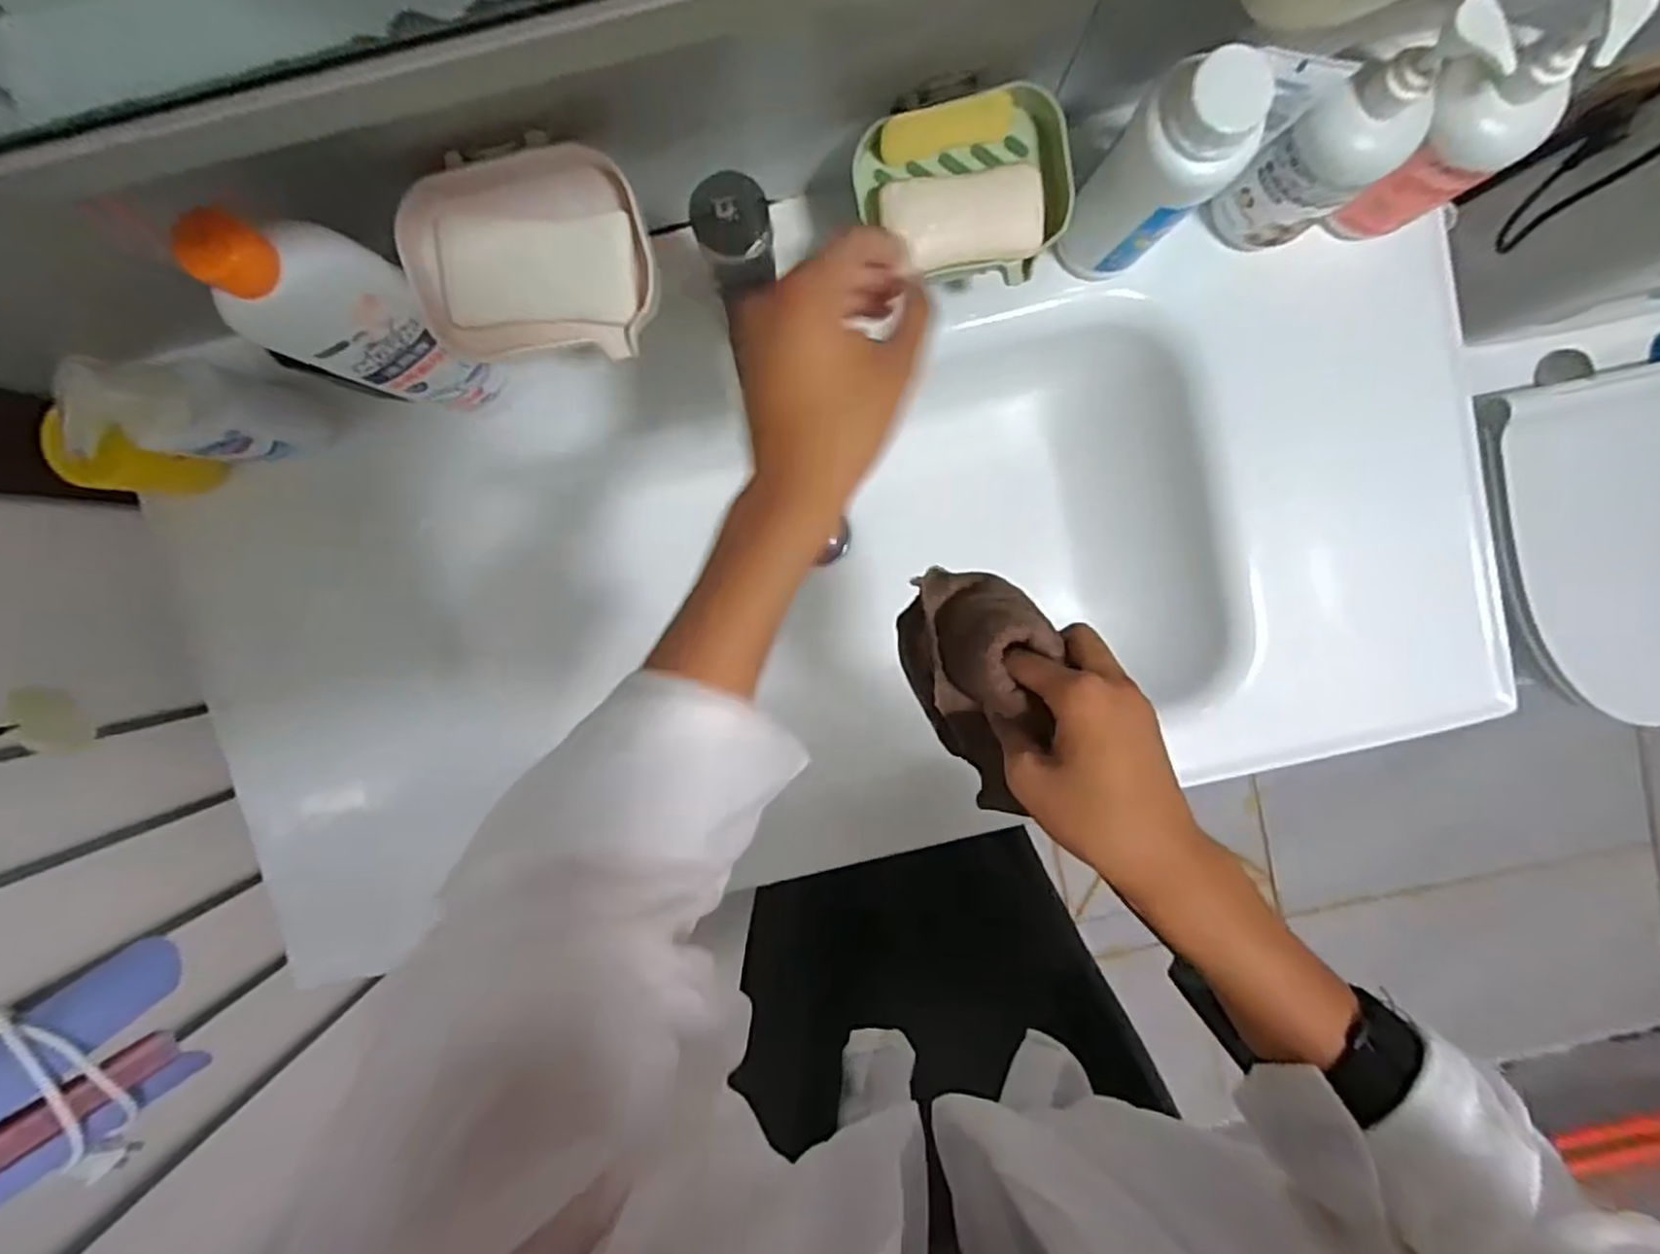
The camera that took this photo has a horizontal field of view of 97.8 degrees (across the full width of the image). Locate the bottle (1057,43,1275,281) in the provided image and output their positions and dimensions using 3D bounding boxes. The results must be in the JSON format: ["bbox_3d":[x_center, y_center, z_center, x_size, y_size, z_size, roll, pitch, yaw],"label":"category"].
[{"bbox_3d":[0.194,-0.268,0.440,0.052,0.165,0.065,-43,94,3],"label":"bottle"}]

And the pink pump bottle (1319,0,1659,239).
[{"bbox_3d":[0.383,-0.299,0.436,0.055,0.176,0.061,-22,95,2],"label":"pink pump bottle"}]

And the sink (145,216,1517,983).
[{"bbox_3d":[-0.005,-0.048,0.644,1.000,0.183,0.411,-11,95,1],"label":"sink"}]

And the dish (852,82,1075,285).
[{"bbox_3d":[0.083,-0.271,0.450,0.123,0.038,0.094,-8,95,0],"label":"dish"}]

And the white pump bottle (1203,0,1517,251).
[{"bbox_3d":[0.311,-0.291,0.439,0.053,0.180,0.057,-38,94,3],"label":"white pump bottle"}]

